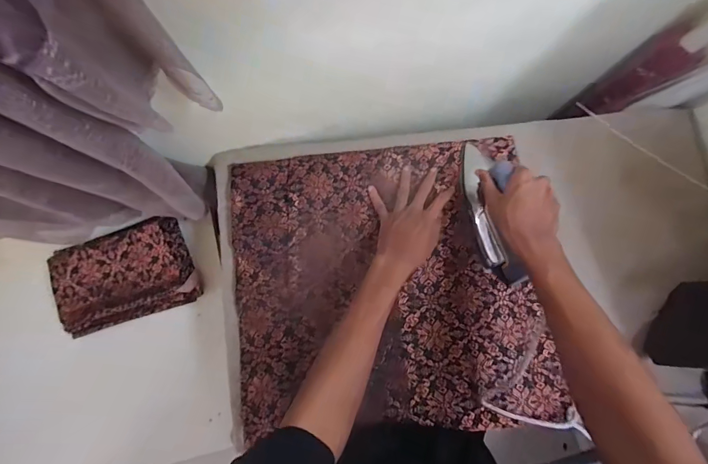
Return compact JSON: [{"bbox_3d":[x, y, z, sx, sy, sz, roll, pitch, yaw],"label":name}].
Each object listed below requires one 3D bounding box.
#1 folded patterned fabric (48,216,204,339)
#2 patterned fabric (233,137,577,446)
[{"bbox_3d":[-0.445,0.085,0.715,0.274,0.046,0.173,-18,87,4],"label":"folded patterned fabric"},{"bbox_3d":[0.049,0.078,0.591,0.468,0.022,0.434,-4,79,0],"label":"patterned fabric"}]

